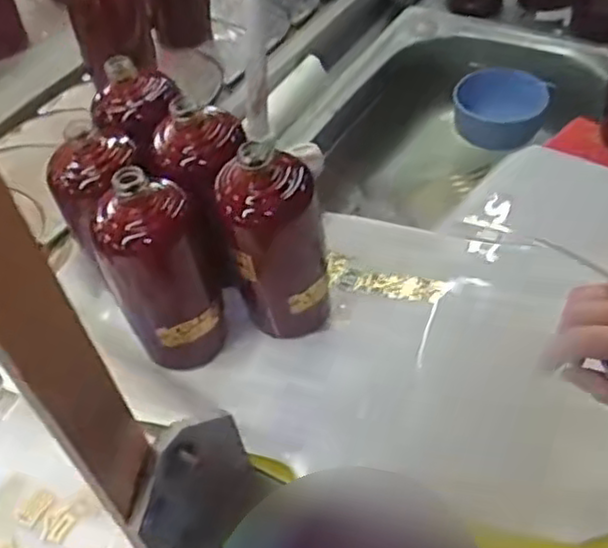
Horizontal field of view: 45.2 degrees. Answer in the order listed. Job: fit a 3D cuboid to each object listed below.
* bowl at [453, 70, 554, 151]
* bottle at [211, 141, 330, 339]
[{"bbox_3d":[0.255,-0.216,0.950,0.118,0.063,0.129,13,52,16],"label":"bowl"},{"bbox_3d":[-0.023,-0.029,0.608,0.079,0.185,0.084,-6,49,1],"label":"bottle"}]

